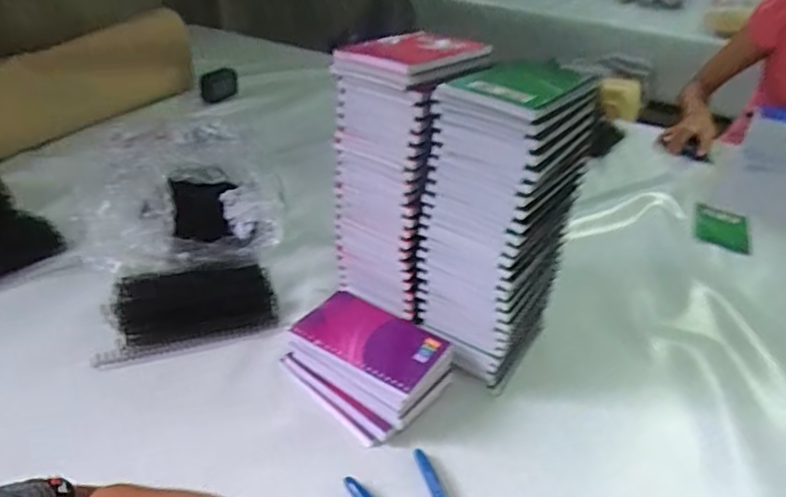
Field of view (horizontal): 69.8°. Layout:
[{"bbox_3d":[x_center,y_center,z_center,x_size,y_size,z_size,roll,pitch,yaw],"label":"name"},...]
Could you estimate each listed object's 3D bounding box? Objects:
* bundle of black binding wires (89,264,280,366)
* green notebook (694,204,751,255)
[{"bbox_3d":[-0.210,0.061,0.591,0.165,0.025,0.105,-8,35,-17],"label":"bundle of black binding wires"},{"bbox_3d":[0.497,-0.034,0.852,0.073,0.010,0.119,17,36,19],"label":"green notebook"}]

